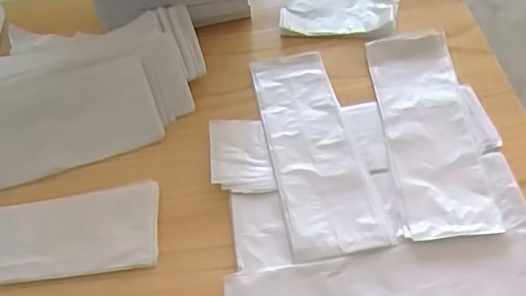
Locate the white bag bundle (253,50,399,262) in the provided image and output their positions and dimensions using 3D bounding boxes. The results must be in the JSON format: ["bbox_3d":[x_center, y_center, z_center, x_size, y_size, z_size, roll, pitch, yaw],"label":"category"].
[{"bbox_3d":[0.049,-0.006,0.543,0.086,0.006,0.246,-11,54,-2],"label":"white bag bundle"}]

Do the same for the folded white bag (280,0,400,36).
[{"bbox_3d":[0.089,-0.166,0.657,0.131,0.014,0.087,2,54,7],"label":"folded white bag"}]

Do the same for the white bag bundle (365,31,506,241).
[{"bbox_3d":[0.159,-0.022,0.545,0.082,0.014,0.244,-4,54,3],"label":"white bag bundle"}]

